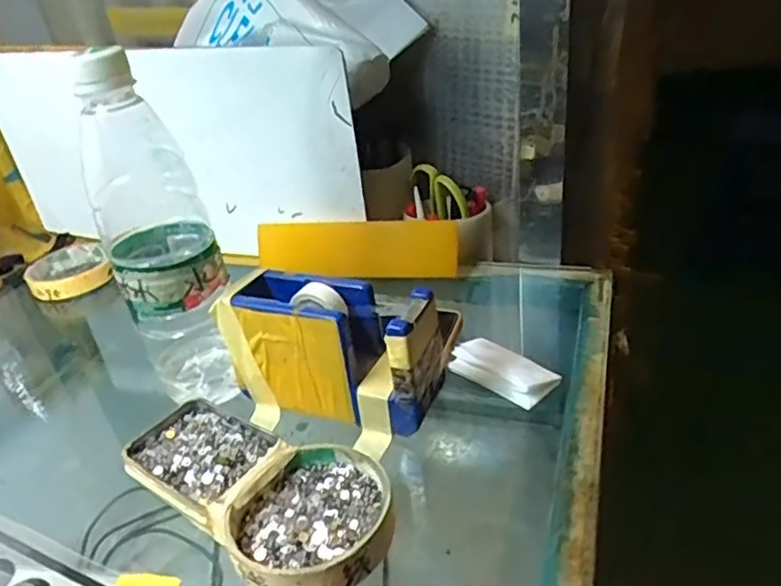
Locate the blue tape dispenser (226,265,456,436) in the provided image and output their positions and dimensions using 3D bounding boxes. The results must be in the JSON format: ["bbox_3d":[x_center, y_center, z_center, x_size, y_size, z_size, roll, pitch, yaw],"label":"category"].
[{"bbox_3d":[-0.050,0.032,0.385,0.103,0.076,0.047,7,34,24],"label":"blue tape dispenser"}]

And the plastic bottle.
[{"bbox_3d":[-0.143,-0.030,0.377,0.065,0.215,0.067,-20,32,-20],"label":"plastic bottle"}]

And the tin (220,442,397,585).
[{"bbox_3d":[-0.039,0.114,0.304,0.078,0.018,0.084,-6,30,3],"label":"tin"}]

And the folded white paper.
[{"bbox_3d":[0.072,0.050,0.397,0.031,0.017,0.068,-30,37,-33],"label":"folded white paper"}]

